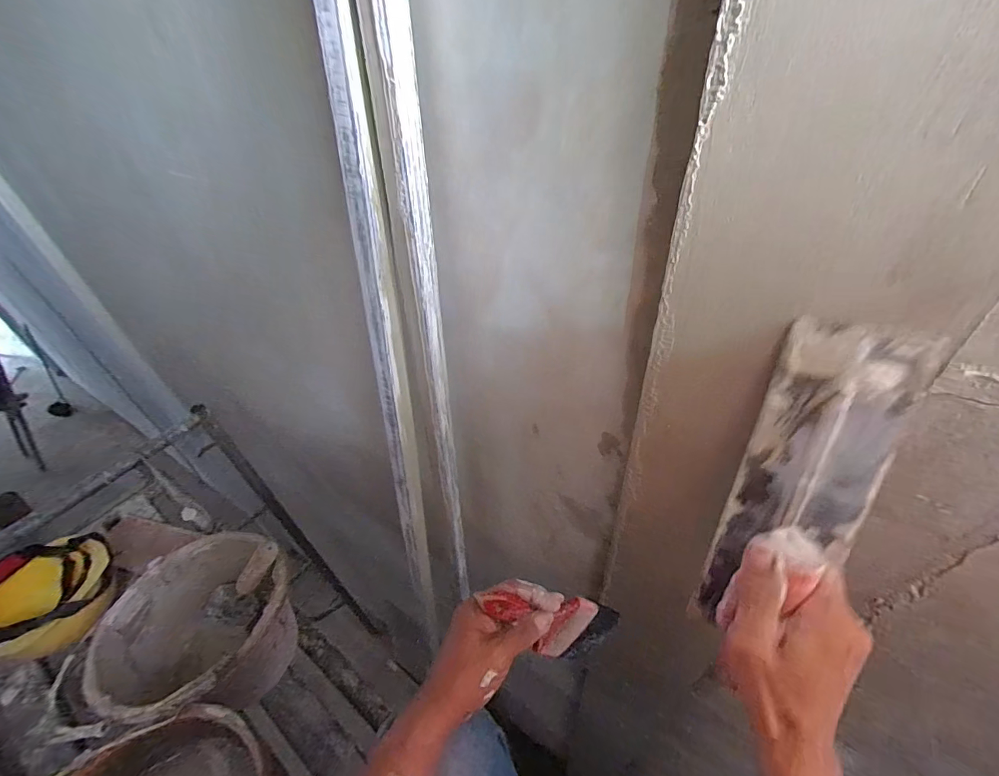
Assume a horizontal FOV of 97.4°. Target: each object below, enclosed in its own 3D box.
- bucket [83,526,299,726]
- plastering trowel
[{"bbox_3d":[-0.502,0.417,0.760,0.280,0.194,0.260,-2,43,2],"label":"bucket"},{"bbox_3d":[0.204,0.098,0.314,0.088,0.282,0.069,24,32,27],"label":"plastering trowel"}]

